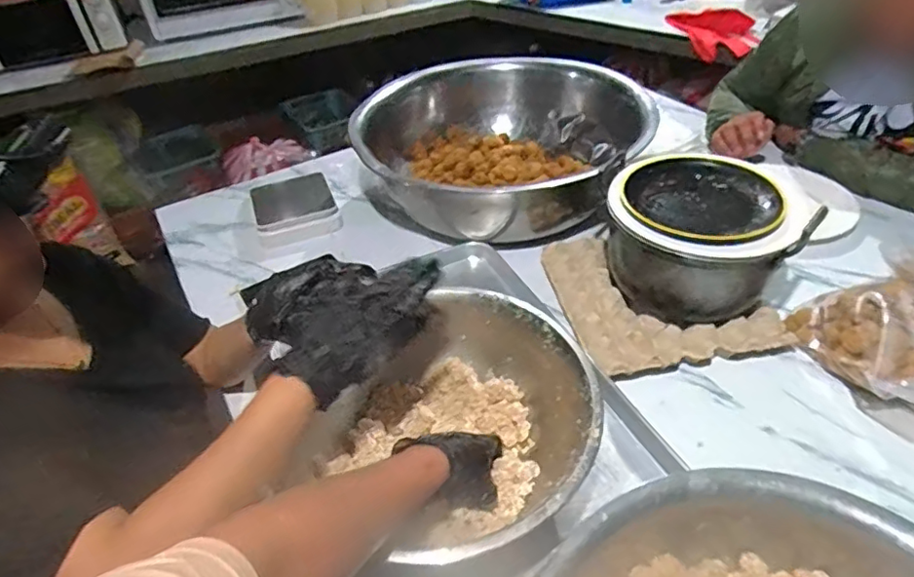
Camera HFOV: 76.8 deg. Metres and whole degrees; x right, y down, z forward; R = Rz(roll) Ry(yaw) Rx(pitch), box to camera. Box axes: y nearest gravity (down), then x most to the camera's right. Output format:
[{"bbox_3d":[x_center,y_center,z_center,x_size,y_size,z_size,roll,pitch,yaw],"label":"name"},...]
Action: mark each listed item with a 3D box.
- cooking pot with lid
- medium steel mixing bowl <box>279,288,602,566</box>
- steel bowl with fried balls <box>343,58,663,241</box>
[{"bbox_3d":[0.338,-0.068,0.829,0.215,0.148,0.222,-3,41,2],"label":"cooking pot with lid"},{"bbox_3d":[0.011,0.151,0.658,0.300,0.117,0.293,-3,41,2],"label":"medium steel mixing bowl"},{"bbox_3d":[0.089,-0.277,1.157,0.539,0.196,0.543,-3,41,2],"label":"steel bowl with fried balls"}]

